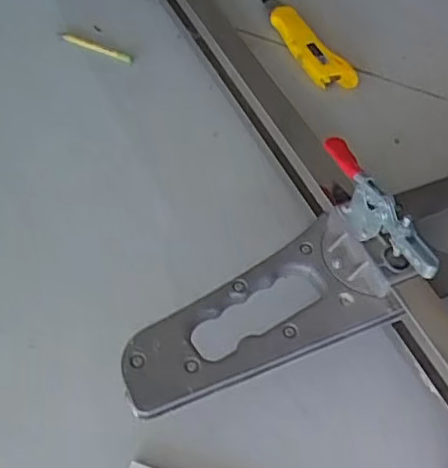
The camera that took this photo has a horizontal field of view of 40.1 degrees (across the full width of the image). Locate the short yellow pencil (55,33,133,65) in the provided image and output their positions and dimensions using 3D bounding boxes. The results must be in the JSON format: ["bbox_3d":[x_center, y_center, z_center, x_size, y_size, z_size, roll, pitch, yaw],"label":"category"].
[{"bbox_3d":[-0.141,-0.205,0.672,0.088,0.013,0.008,18,60,11],"label":"short yellow pencil"}]

